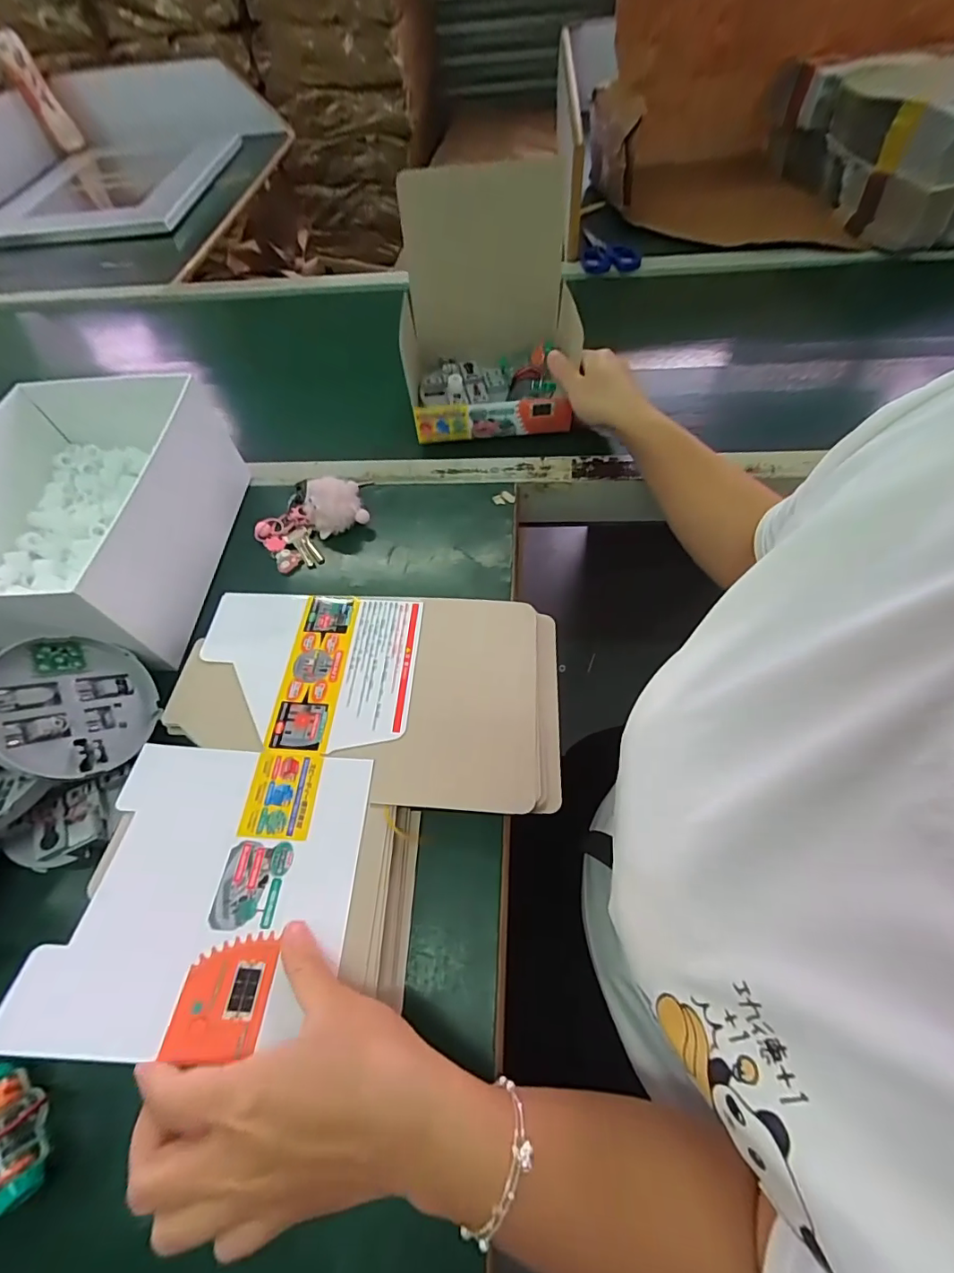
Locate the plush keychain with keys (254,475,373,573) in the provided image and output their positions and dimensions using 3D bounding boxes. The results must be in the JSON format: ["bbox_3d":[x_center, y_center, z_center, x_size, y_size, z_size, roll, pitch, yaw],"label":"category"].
[{"bbox_3d":[-0.159,-0.130,0.497,0.131,0.043,0.091,-39,63,-18],"label":"plush keychain with keys"}]

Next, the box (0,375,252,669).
[{"bbox_3d":[-0.359,-0.109,0.461,0.198,0.115,0.266,0,59,5],"label":"box"}]

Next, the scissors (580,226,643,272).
[{"bbox_3d":[0.205,-0.596,0.766,0.085,0.018,0.145,3,59,7],"label":"scissors"}]

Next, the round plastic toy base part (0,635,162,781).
[{"bbox_3d":[-0.289,0.050,0.359,0.011,0.102,0.102,-29,69,30],"label":"round plastic toy base part"}]

